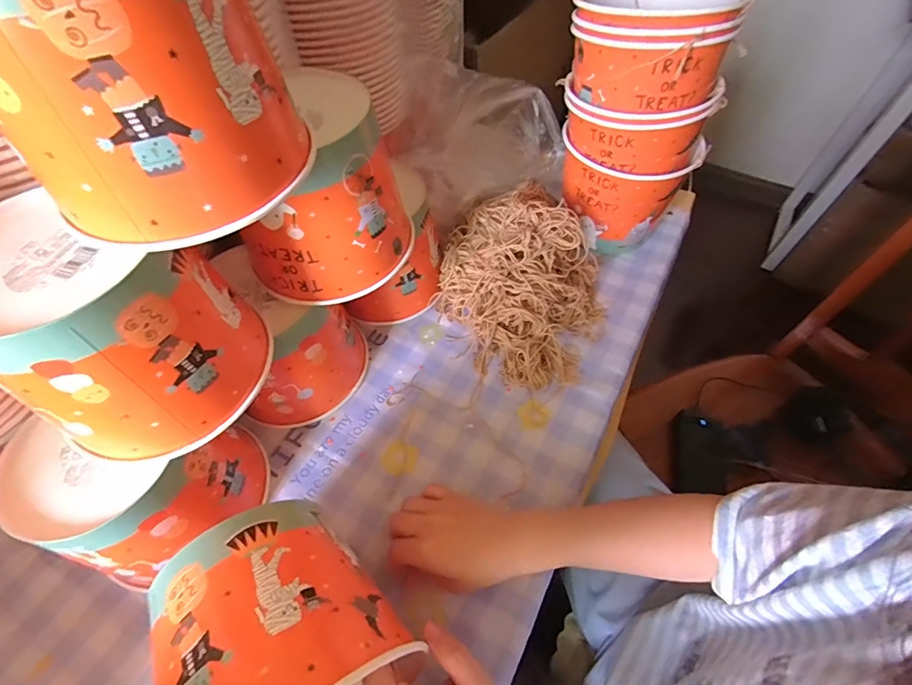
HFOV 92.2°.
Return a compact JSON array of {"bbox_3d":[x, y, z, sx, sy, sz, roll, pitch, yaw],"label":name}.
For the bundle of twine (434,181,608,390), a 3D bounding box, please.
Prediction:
[{"bbox_3d":[0.084,-0.077,0.525,0.197,0.097,0.234,-26,58,-15],"label":"bundle of twine"}]

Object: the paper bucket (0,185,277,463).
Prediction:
[{"bbox_3d":[-0.237,-0.010,0.307,0.144,0.139,0.133,21,60,14],"label":"paper bucket"}]

